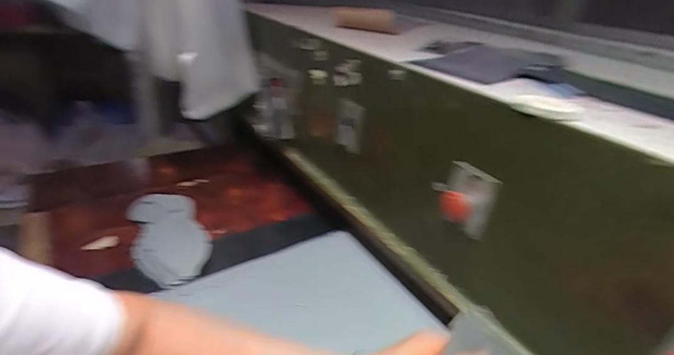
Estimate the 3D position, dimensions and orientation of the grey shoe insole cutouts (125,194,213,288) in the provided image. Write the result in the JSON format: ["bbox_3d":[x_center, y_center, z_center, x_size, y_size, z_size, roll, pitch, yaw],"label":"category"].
[{"bbox_3d":[-0.317,0.101,0.725,0.126,0.014,0.263,-13,34,-30],"label":"grey shoe insole cutouts"}]

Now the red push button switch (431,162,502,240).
[{"bbox_3d":[0.165,0.029,0.518,0.085,0.088,0.025,28,35,33],"label":"red push button switch"}]

